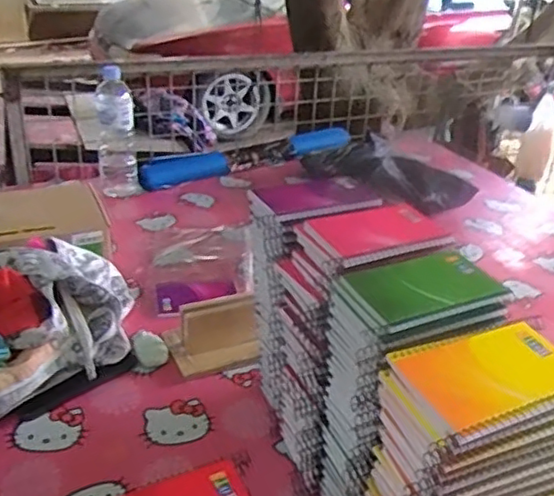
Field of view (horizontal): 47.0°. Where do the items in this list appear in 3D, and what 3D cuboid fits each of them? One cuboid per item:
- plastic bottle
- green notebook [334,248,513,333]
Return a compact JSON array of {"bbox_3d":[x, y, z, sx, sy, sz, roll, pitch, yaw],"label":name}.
[{"bbox_3d":[-0.343,-0.242,1.353,0.091,0.253,0.107,-6,30,-16],"label":"plastic bottle"},{"bbox_3d":[0.129,0.037,0.567,0.143,0.016,0.083,-8,31,-21],"label":"green notebook"}]

